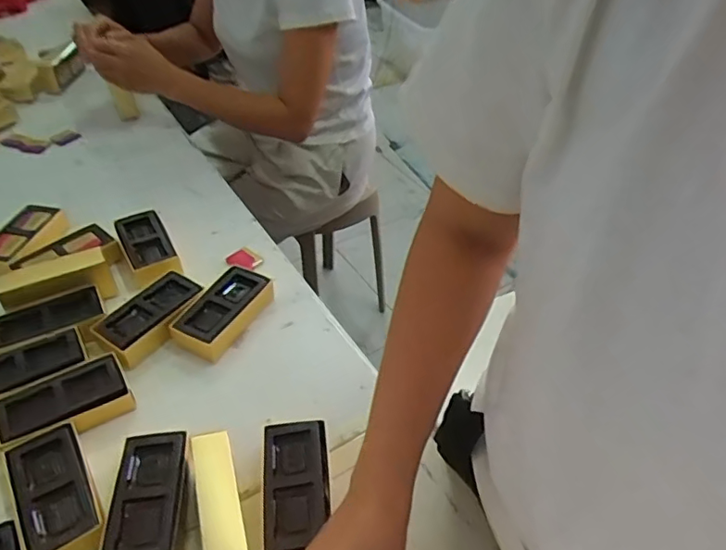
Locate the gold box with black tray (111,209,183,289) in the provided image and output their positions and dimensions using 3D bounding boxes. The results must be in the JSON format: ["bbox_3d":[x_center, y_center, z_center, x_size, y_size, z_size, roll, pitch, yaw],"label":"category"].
[{"bbox_3d":[-0.274,-0.037,0.710,0.055,0.027,0.123,-22,48,-23],"label":"gold box with black tray"}]

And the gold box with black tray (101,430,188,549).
[{"bbox_3d":[-0.179,0.193,0.470,0.057,0.034,0.115,-5,44,-8],"label":"gold box with black tray"}]

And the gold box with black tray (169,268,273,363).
[{"bbox_3d":[-0.155,0.041,0.621,0.061,0.033,0.118,22,47,21],"label":"gold box with black tray"}]

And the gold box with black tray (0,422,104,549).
[{"bbox_3d":[-0.261,0.187,0.475,0.057,0.029,0.116,-24,49,-25],"label":"gold box with black tray"}]

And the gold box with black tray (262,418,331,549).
[{"bbox_3d":[-0.057,0.185,0.476,0.055,0.036,0.113,-4,43,-6],"label":"gold box with black tray"}]

